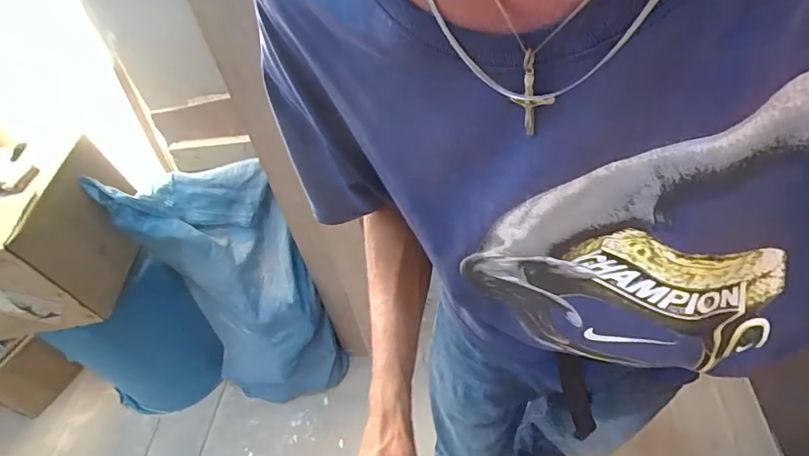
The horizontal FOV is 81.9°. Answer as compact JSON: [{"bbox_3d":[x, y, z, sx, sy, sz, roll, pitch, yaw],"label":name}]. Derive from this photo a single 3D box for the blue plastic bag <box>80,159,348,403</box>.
[{"bbox_3d":[-0.399,0.163,1.180,0.298,0.777,0.202,-34,30,-23],"label":"blue plastic bag"}]

